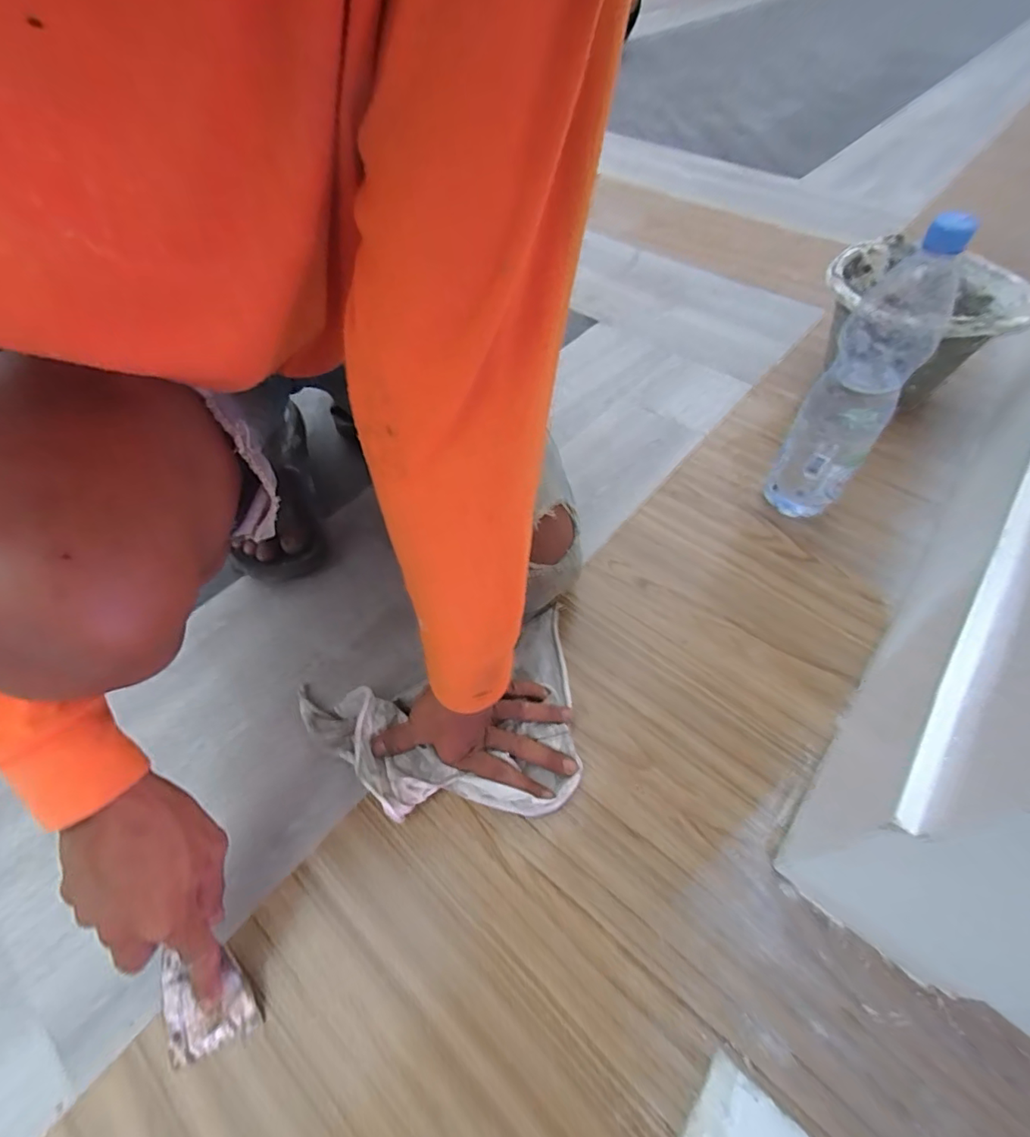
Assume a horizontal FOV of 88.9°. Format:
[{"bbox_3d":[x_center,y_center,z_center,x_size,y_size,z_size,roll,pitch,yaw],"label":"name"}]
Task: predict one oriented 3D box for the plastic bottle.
[{"bbox_3d":[0.356,-0.178,0.562,0.089,0.325,0.079,35,62,24],"label":"plastic bottle"}]

